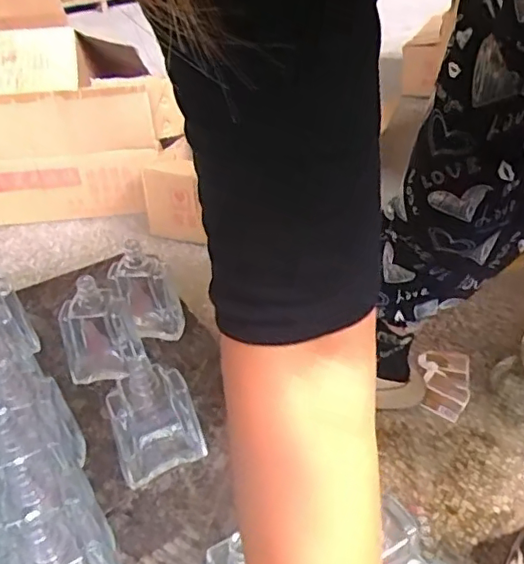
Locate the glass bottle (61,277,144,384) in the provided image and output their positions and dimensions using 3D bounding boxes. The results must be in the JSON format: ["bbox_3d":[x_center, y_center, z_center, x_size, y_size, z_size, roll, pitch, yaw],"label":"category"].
[{"bbox_3d":[-0.240,0.074,0.846,0.098,0.168,0.057,-21,38,-23],"label":"glass bottle"}]

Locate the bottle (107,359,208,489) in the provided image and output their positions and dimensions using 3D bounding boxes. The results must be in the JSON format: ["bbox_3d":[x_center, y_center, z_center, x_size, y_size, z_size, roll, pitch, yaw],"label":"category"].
[{"bbox_3d":[-0.139,0.159,0.726,0.099,0.170,0.082,-14,35,-13],"label":"bottle"}]

